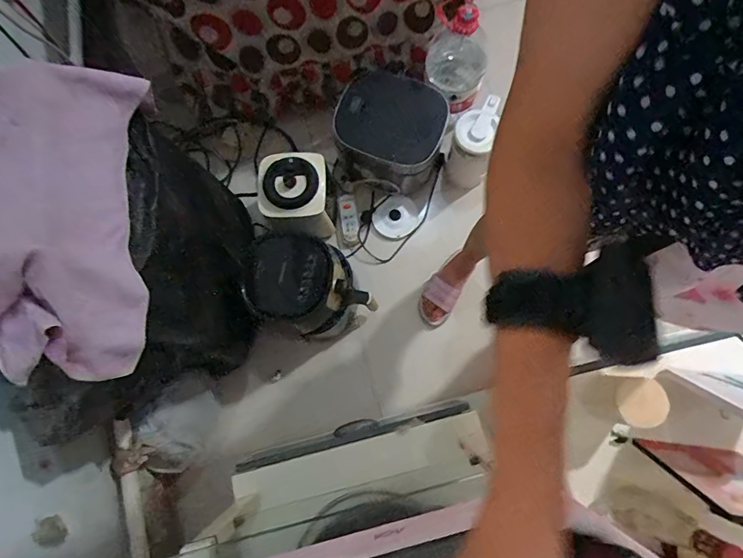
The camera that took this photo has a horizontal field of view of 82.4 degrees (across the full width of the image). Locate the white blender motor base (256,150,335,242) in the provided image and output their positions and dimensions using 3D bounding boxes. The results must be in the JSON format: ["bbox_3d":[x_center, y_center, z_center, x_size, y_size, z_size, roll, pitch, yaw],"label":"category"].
[{"bbox_3d":[-0.208,-0.222,1.194,0.183,0.192,0.197,0,77,2],"label":"white blender motor base"}]

